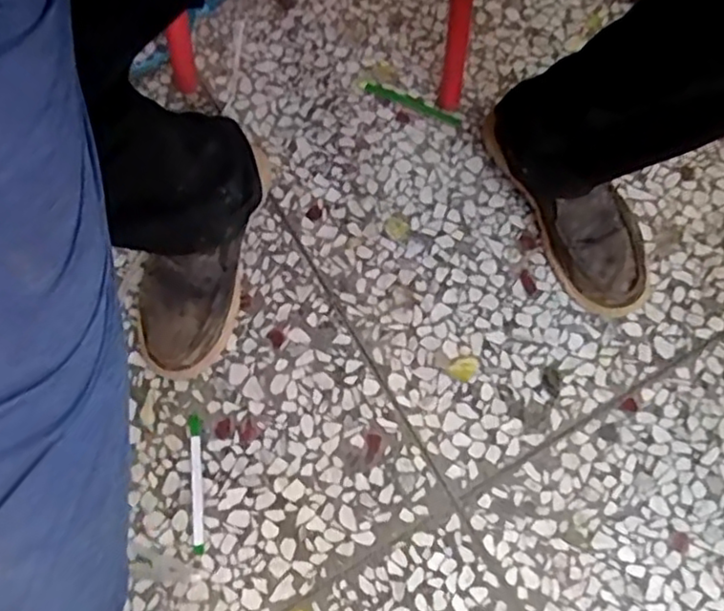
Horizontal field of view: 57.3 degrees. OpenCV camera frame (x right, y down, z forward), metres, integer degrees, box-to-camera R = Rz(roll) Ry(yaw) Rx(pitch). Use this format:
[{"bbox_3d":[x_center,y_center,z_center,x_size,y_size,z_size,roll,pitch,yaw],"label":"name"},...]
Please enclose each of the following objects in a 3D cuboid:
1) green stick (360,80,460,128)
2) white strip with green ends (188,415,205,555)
[{"bbox_3d":[0.057,-0.240,0.780,0.125,0.006,0.016,25,73,6],"label":"green stick"},{"bbox_3d":[-0.163,0.174,0.651,0.013,0.004,0.130,-5,72,-3],"label":"white strip with green ends"}]

